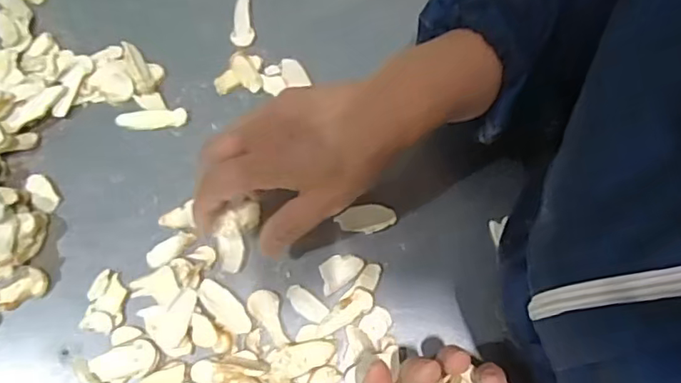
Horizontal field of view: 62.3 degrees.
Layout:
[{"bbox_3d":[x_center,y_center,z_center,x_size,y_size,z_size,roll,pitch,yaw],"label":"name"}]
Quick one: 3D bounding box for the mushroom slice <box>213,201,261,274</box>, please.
[{"bbox_3d":[-0.079,0.032,0.418,0.027,0.011,0.054,14,76,7],"label":"mushroom slice"}]

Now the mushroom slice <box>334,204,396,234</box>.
[{"bbox_3d":[0.019,0.020,0.418,0.043,0.012,0.019,-13,68,-3],"label":"mushroom slice"}]

